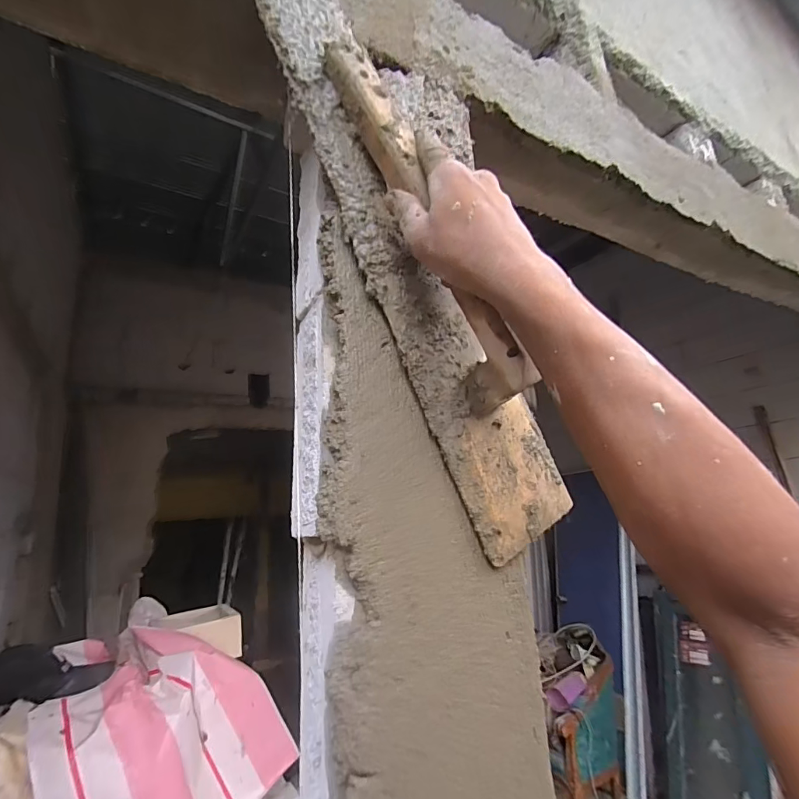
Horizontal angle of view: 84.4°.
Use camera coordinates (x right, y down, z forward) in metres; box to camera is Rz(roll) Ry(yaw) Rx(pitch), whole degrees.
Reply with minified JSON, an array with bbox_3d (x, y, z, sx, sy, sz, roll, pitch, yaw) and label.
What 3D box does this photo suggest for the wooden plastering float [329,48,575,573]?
[{"bbox_3d":[0.052,-0.091,0.369,0.112,0.433,0.085,-20,0,-43],"label":"wooden plastering float"}]

